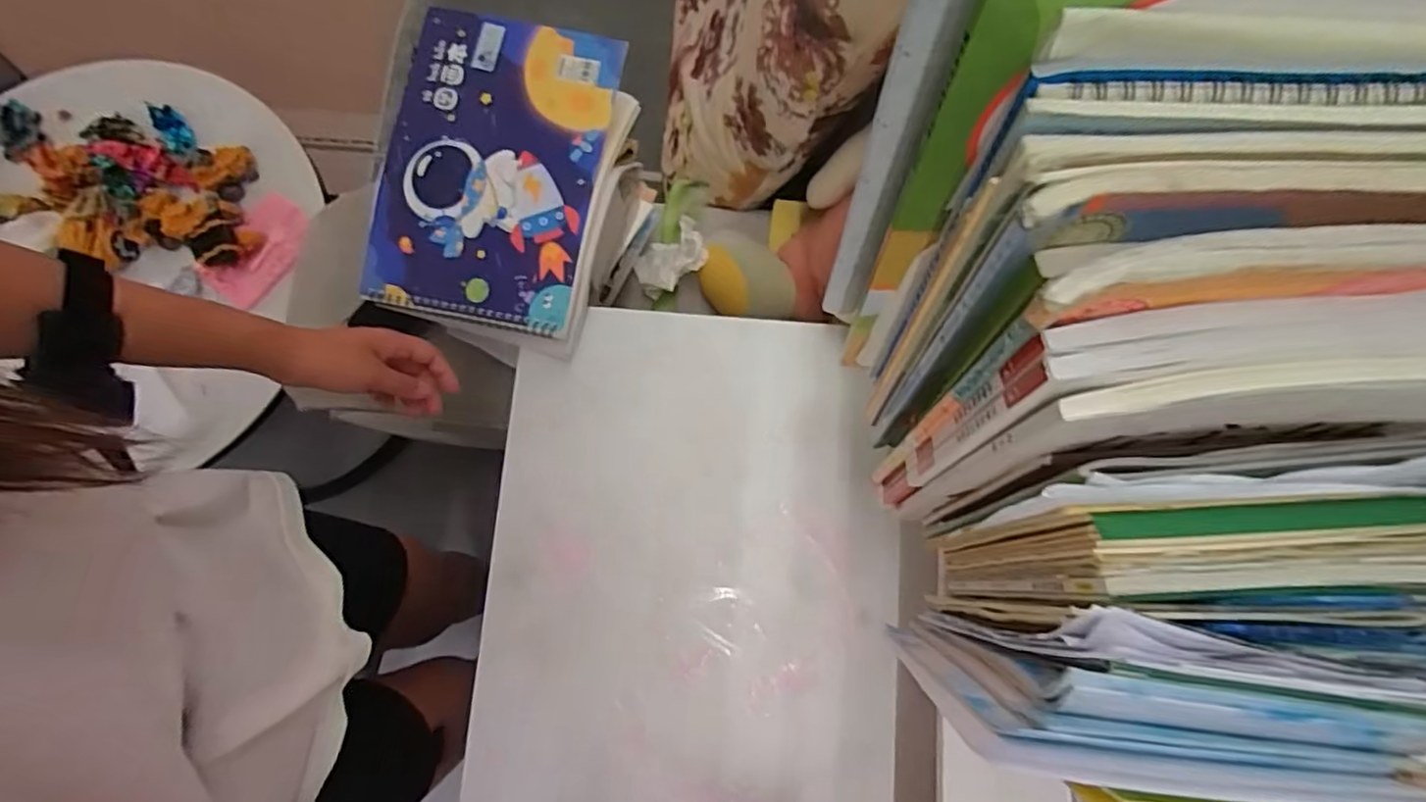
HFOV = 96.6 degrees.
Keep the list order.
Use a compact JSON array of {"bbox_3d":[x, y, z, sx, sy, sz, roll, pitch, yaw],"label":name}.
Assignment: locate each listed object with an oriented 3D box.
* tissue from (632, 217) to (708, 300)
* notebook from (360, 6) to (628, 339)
[{"bbox_3d":[-0.049,-0.161,0.728,0.083,0.054,0.067,-28,80,-3],"label":"tissue"},{"bbox_3d":[-0.199,-0.209,0.569,0.187,0.016,0.274,11,86,1],"label":"notebook"}]

